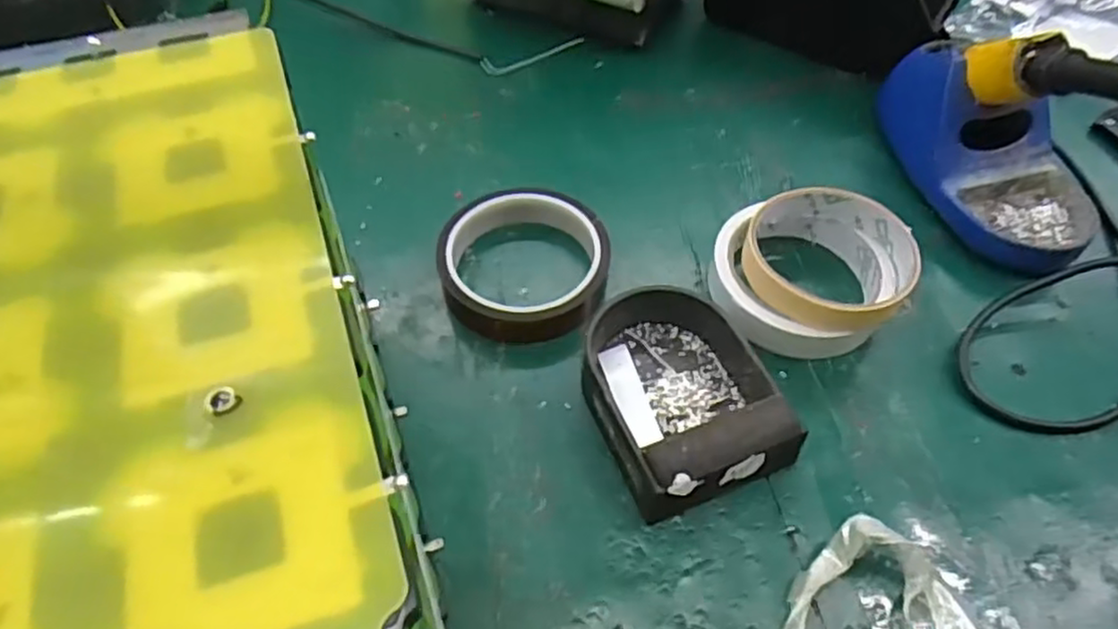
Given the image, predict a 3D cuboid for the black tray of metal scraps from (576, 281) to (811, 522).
[{"bbox_3d":[0.057,0.033,0.335,0.078,0.036,0.102,-18,57,-11],"label":"black tray of metal scraps"}]

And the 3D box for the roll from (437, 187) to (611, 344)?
[{"bbox_3d":[-0.018,-0.029,0.388,0.090,0.024,0.090,0,55,0],"label":"roll"}]

